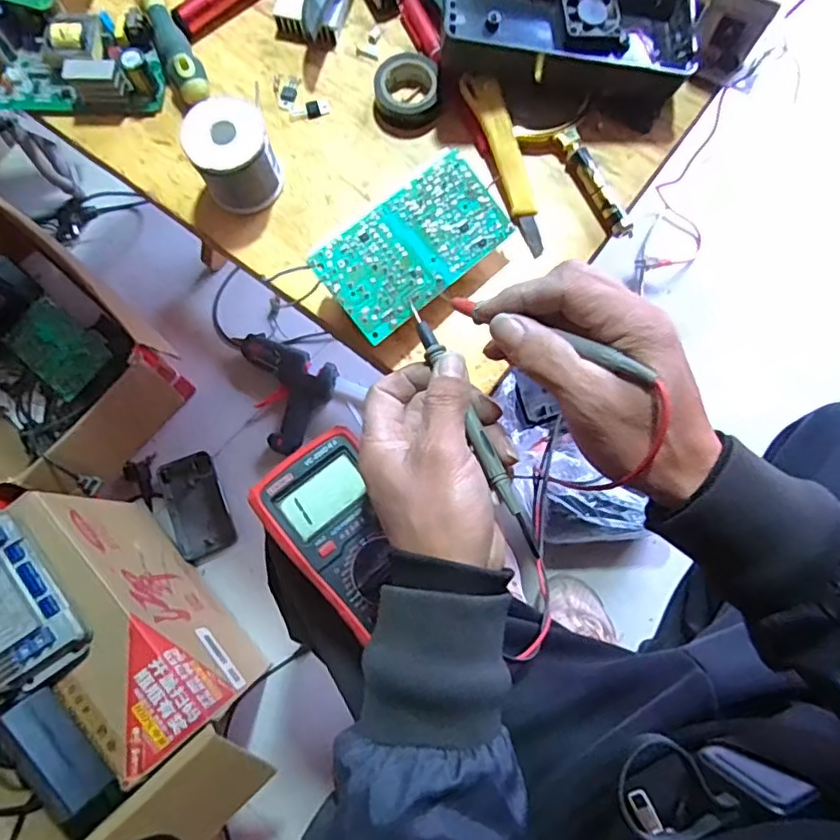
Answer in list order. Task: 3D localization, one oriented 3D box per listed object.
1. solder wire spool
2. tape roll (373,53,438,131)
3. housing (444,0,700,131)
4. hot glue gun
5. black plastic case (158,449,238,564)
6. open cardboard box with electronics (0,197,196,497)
[{"bbox_3d":[-0.124,-0.176,0.398,0.051,0.056,0.048,0,78,1],"label":"solder wire spool"},{"bbox_3d":[-0.009,-0.235,0.423,0.044,0.020,0.047,0,78,1],"label":"tape roll"},{"bbox_3d":[0.104,-0.272,0.411,0.168,0.057,0.092,8,78,2],"label":"housing"},{"bbox_3d":[-0.233,-0.045,0.938,0.166,0.031,0.153,26,80,6],"label":"hot glue gun"},{"bbox_3d":[-0.345,0.134,0.918,0.087,0.019,0.158,-22,79,-4],"label":"black plastic case"},{"bbox_3d":[-0.567,-0.105,0.860,0.430,0.168,0.265,43,82,8],"label":"open cardboard box with electronics"}]

